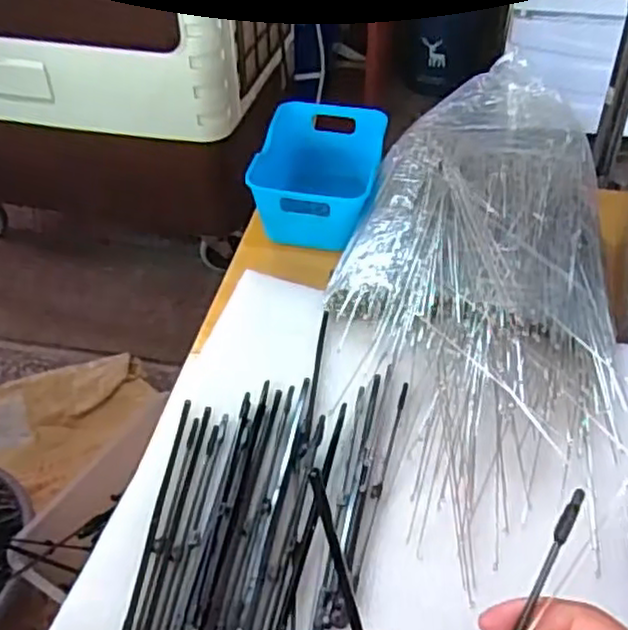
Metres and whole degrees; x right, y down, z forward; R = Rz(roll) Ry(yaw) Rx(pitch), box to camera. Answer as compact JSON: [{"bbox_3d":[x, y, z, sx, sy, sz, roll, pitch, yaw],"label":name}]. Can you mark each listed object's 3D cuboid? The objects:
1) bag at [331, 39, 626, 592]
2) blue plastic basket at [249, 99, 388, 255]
[{"bbox_3d":[0.120,-0.033,0.513,0.201,0.086,0.396,7,45,8],"label":"bag"},{"bbox_3d":[0.005,-0.125,0.639,0.105,0.066,0.157,9,45,9],"label":"blue plastic basket"}]

